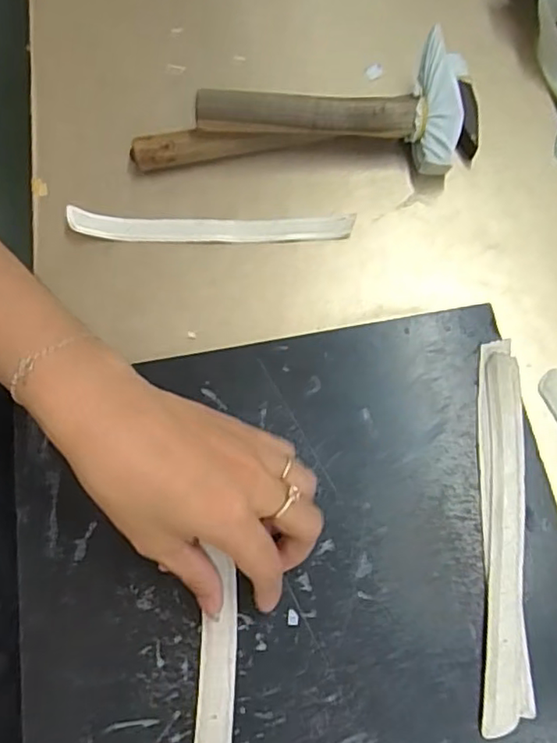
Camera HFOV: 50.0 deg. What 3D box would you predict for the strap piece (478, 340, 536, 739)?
[{"bbox_3d":[0.124,0.082,0.330,0.024,0.009,0.207,5,71,3],"label":"strap piece"}]

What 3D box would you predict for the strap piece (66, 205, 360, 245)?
[{"bbox_3d":[-0.048,-0.103,0.425,0.199,0.009,0.022,1,81,1],"label":"strap piece"}]

